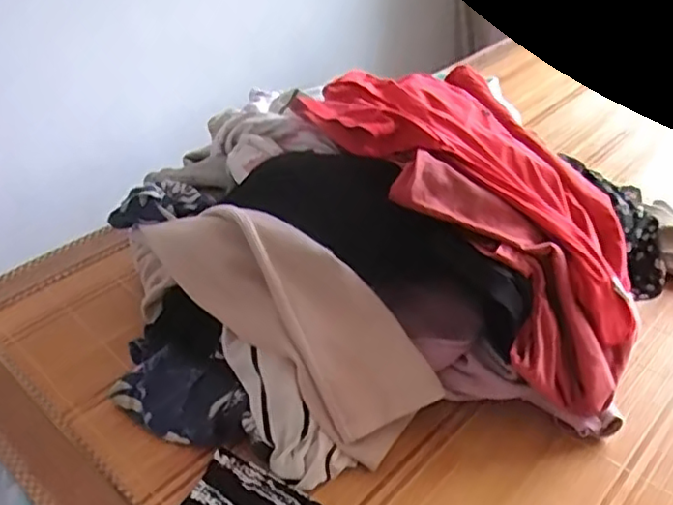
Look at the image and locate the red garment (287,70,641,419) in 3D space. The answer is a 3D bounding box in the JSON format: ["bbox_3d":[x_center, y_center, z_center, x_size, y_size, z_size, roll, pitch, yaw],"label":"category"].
[{"bbox_3d":[0.156,-0.052,0.633,0.218,0.083,0.411,-22,63,-26],"label":"red garment"}]

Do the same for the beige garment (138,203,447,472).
[{"bbox_3d":[-0.054,0.046,0.599,0.325,0.123,0.089,37,45,14],"label":"beige garment"}]

